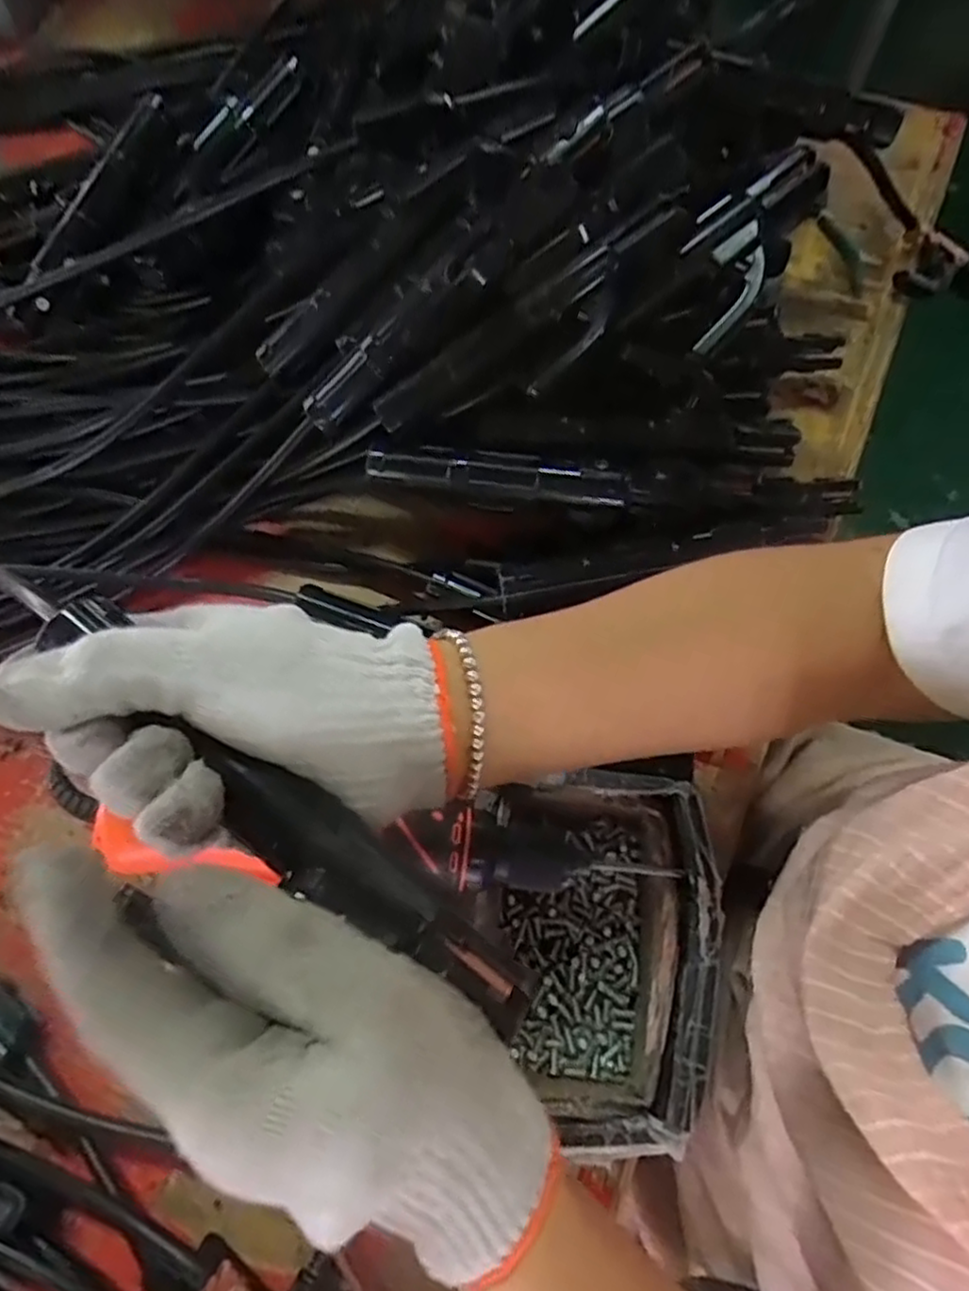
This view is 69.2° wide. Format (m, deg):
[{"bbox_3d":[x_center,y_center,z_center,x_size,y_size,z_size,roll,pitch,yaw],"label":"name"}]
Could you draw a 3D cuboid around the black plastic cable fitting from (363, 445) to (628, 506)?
[{"bbox_3d":[0.006,-0.102,0.410,0.151,0.020,0.023,11,70,6],"label":"black plastic cable fitting"}]

